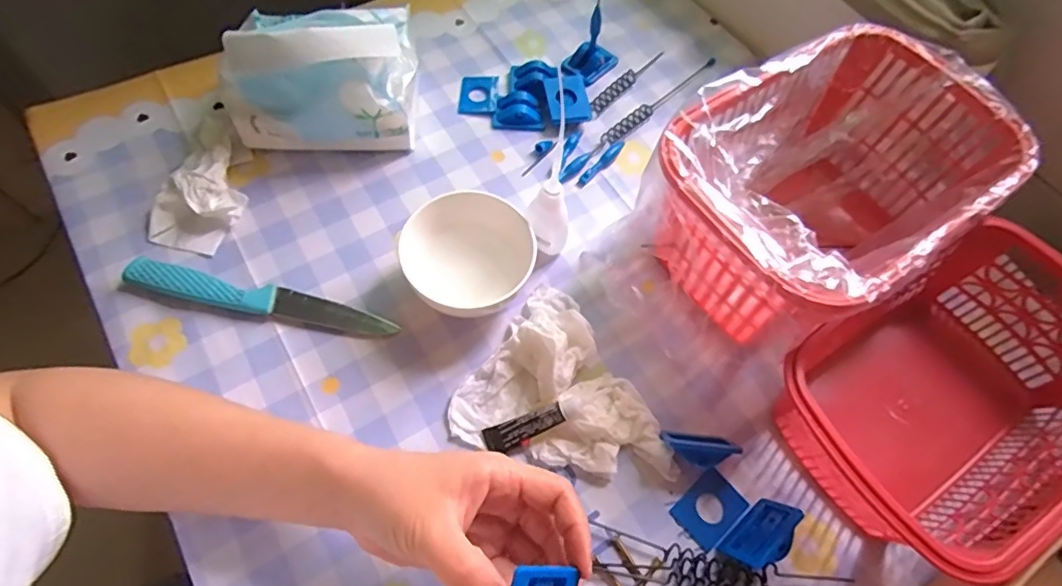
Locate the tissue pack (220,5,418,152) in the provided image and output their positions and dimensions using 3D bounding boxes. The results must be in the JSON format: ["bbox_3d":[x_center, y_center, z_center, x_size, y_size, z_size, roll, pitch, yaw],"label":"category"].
[{"bbox_3d":[-0.159,-0.164,0.435,0.138,0.092,0.081,-4,64,-6],"label":"tissue pack"}]

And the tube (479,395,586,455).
[{"bbox_3d":[0.001,0.083,0.358,0.064,0.009,0.020,-26,66,6],"label":"tube"}]

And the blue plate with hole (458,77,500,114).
[{"bbox_3d":[-0.045,-0.172,0.495,0.034,0.006,0.042,3,63,-2],"label":"blue plate with hole"}]

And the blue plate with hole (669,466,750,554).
[{"bbox_3d":[0.111,0.133,0.354,0.043,0.004,0.031,-37,71,-19],"label":"blue plate with hole"}]

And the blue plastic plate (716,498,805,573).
[{"bbox_3d":[0.138,0.145,0.337,0.045,0.031,0.017,-43,107,-17],"label":"blue plastic plate"}]

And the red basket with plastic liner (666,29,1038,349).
[{"bbox_3d":[0.193,-0.065,0.394,0.225,0.116,0.153,-29,68,-17],"label":"red basket with plastic liner"}]

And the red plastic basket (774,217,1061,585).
[{"bbox_3d":[0.260,0.066,0.356,0.213,0.076,0.137,-28,68,-16],"label":"red plastic basket"}]

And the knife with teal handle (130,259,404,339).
[{"bbox_3d":[-0.183,0.004,0.390,0.180,0.017,0.024,12,63,3],"label":"knife with teal handle"}]

